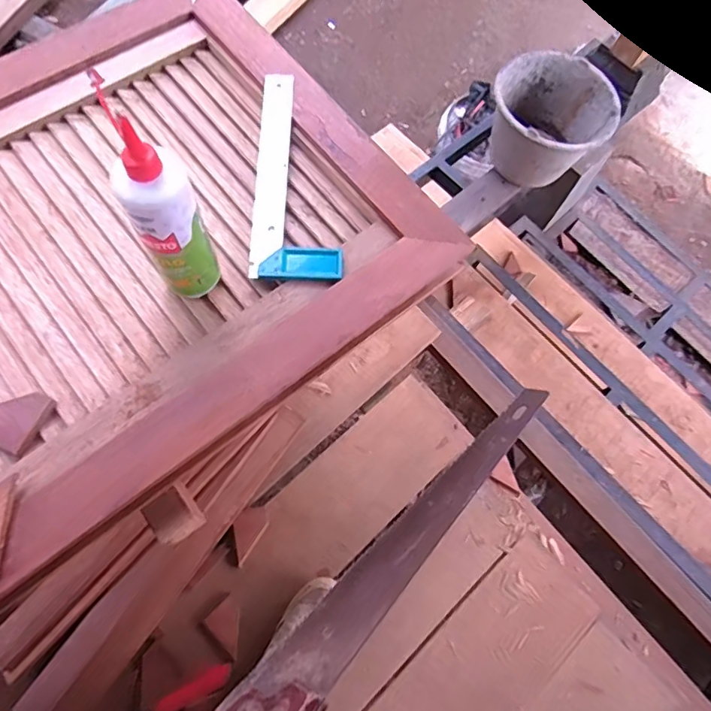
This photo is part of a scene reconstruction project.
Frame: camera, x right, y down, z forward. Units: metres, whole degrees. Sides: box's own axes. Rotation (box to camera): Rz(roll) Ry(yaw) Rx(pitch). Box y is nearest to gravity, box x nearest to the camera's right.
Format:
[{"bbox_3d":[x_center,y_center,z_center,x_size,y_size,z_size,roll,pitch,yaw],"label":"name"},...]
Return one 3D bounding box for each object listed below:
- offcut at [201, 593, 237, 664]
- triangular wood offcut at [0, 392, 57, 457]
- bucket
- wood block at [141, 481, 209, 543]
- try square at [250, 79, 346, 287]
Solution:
[{"bbox_3d":[-0.234,0.499,0.965,0.064,0.012,0.093,-37,77,-16],"label":"offcut"},{"bbox_3d":[-0.375,0.063,0.568,0.075,0.010,0.069,28,79,-4],"label":"triangular wood offcut"},{"bbox_3d":[0.432,-0.525,1.214,0.243,0.173,0.245,2,70,-4],"label":"bucket"},{"bbox_3d":[-0.206,0.183,0.611,0.053,0.052,0.052,-38,77,-16],"label":"wood block"},{"bbox_3d":[-0.069,-0.235,0.684,0.110,0.027,0.298,3,70,-4],"label":"try square"}]

